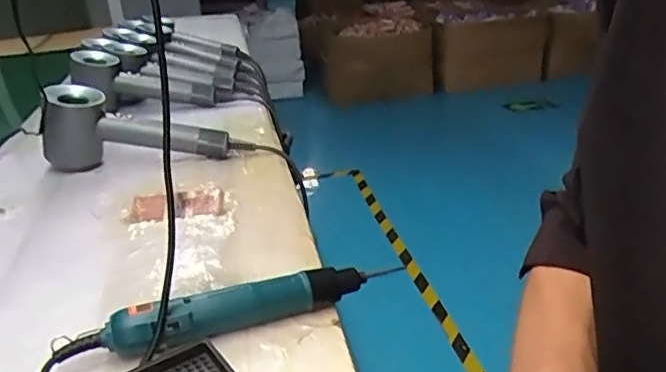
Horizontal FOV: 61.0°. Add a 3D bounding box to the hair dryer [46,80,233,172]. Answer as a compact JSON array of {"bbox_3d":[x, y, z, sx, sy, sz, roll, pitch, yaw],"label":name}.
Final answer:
[{"bbox_3d":[-0.272,-0.086,0.763,0.240,0.101,0.071,-5,25,-3],"label":"hair dryer"}]

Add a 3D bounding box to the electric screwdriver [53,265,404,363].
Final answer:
[{"bbox_3d":[-0.072,0.099,0.453,0.258,0.037,0.031,-13,26,-19],"label":"electric screwdriver"}]

